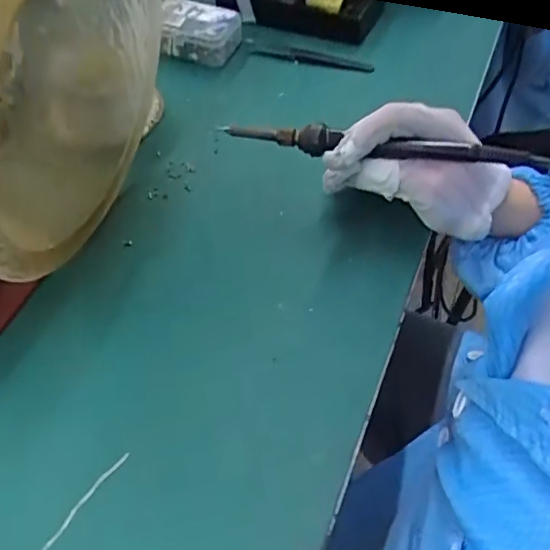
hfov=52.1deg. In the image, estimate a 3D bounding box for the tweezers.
[{"bbox_3d":[0.033,-0.209,0.539,0.122,0.012,0.015,8,52,-7],"label":"tweezers"}]

